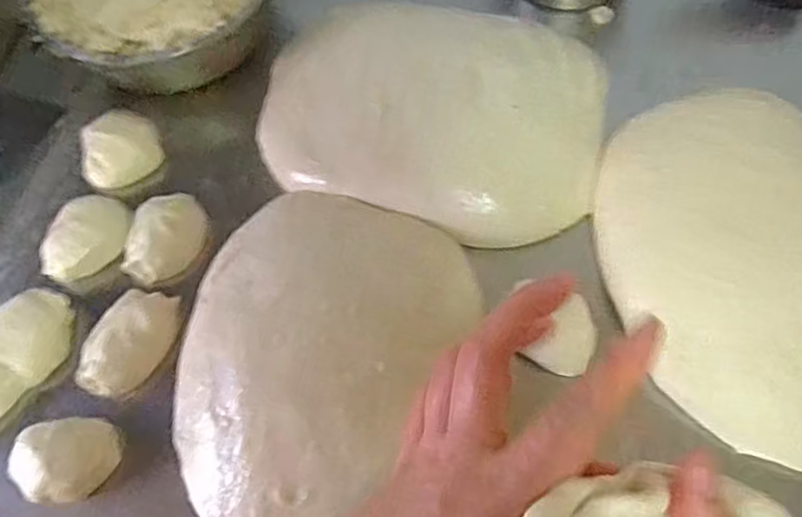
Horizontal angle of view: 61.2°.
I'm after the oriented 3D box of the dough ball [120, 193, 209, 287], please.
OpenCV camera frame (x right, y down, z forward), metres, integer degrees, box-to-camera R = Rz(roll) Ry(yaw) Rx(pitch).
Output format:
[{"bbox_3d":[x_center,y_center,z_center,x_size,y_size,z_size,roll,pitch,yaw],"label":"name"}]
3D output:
[{"bbox_3d":[-0.212,-0.019,0.608,0.059,0.032,0.082,12,67,9],"label":"dough ball"}]

